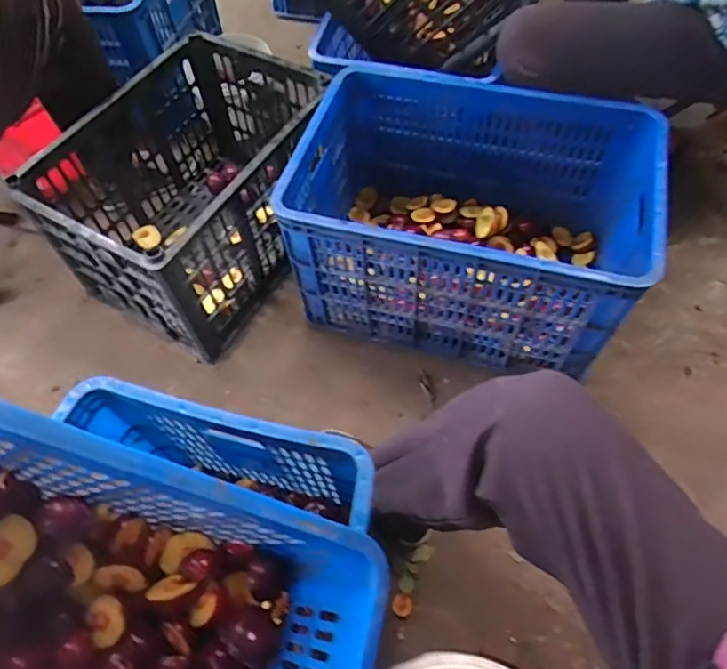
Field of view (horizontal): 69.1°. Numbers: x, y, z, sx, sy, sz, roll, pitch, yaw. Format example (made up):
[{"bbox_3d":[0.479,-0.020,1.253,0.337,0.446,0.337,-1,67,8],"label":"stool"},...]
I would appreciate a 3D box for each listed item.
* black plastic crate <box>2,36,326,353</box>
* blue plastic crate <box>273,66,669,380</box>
[{"bbox_3d":[-0.312,-0.278,1.003,0.355,0.283,0.484,27,65,16],"label":"black plastic crate"},{"bbox_3d":[0.181,-0.207,0.912,0.531,0.292,0.386,15,62,10],"label":"blue plastic crate"}]

